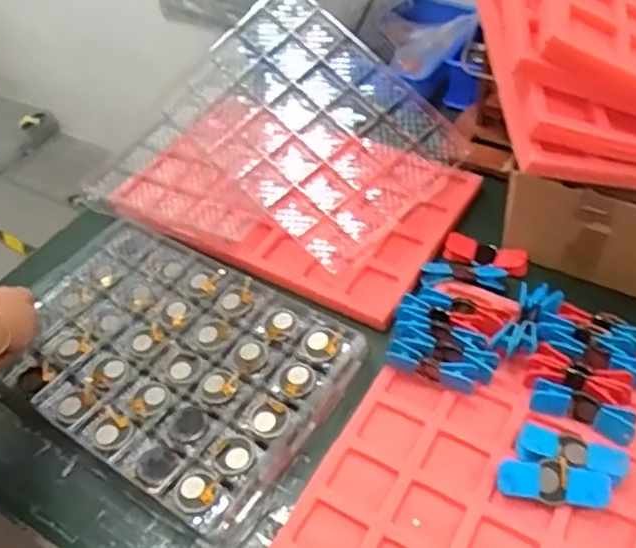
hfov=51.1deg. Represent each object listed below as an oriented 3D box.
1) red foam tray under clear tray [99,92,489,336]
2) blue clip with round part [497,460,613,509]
[{"bbox_3d":[-0.057,-0.133,1.010,0.506,0.058,0.296,24,70,18],"label":"red foam tray under clear tray"},{"bbox_3d":[0.244,0.218,0.691,0.109,0.028,0.037,4,48,7],"label":"blue clip with round part"}]

